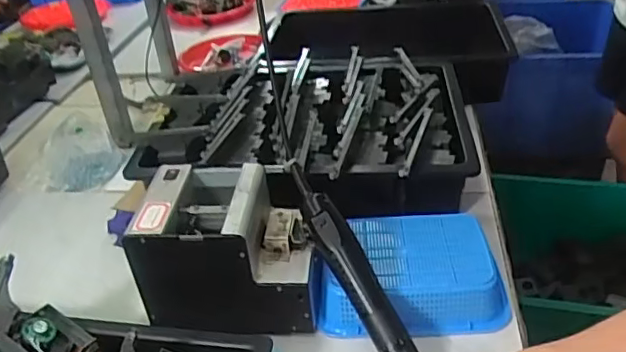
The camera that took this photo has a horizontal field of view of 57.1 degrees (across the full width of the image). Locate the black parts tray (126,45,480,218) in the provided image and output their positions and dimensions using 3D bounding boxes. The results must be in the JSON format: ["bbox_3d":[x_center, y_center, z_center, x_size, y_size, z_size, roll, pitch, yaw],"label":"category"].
[{"bbox_3d":[-0.009,-0.088,0.840,0.444,0.086,0.337,3,36,10],"label":"black parts tray"}]

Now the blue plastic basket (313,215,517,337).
[{"bbox_3d":[0.103,0.107,0.642,0.204,0.057,0.138,-4,36,1],"label":"blue plastic basket"}]

